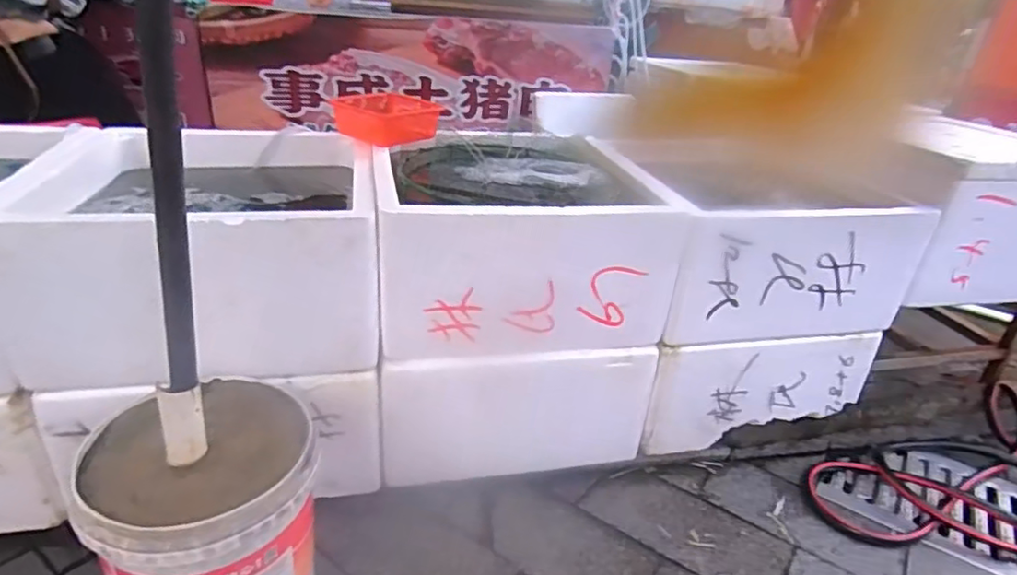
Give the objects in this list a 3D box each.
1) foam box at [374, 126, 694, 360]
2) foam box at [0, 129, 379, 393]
[{"bbox_3d":[0.016,-0.112,1.270,0.559,0.294,0.485,-2,28,-10],"label":"foam box"},{"bbox_3d":[-0.568,-0.094,1.186,0.588,0.305,0.599,-3,28,-12],"label":"foam box"}]

